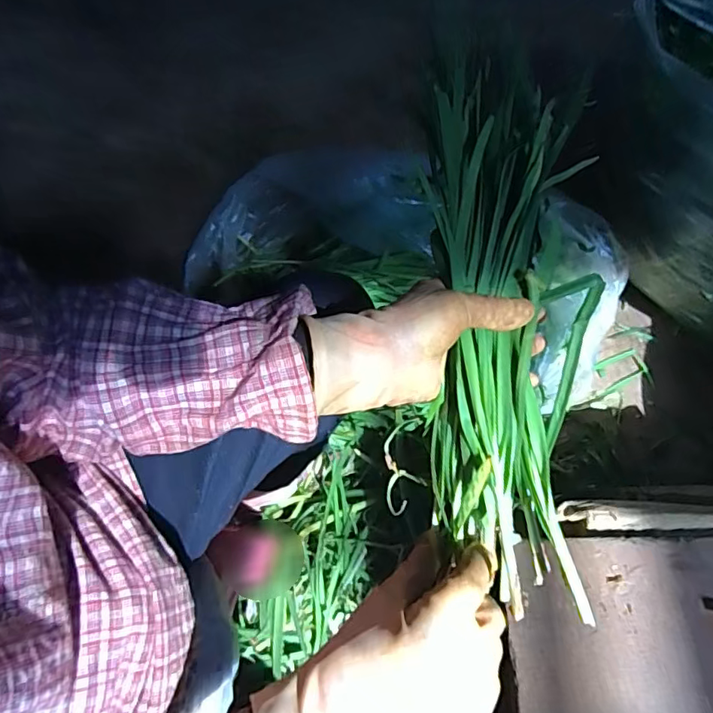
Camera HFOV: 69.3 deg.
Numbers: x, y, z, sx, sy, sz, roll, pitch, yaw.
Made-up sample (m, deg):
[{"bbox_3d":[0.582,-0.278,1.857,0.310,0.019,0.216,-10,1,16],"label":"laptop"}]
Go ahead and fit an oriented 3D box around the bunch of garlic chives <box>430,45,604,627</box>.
[{"bbox_3d":[0.103,-0.022,0.353,0.095,0.052,0.365,-1,84,0],"label":"bunch of garlic chives"}]

